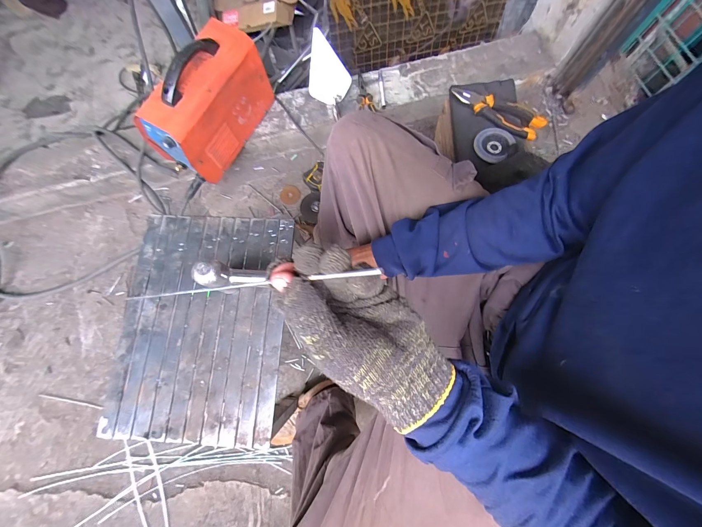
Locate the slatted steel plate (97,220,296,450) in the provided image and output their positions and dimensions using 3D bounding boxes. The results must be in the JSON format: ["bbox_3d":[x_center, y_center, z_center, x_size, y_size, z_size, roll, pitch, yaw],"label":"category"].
[{"bbox_3d":[-0.232,0.089,0.465,0.250,0.013,0.340,3,75,2],"label":"slatted steel plate"}]

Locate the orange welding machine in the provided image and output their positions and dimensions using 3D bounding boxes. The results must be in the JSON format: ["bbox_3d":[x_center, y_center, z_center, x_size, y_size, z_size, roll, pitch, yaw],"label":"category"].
[{"bbox_3d":[-0.370,-0.414,0.761,0.154,0.219,0.319,30,78,9],"label":"orange welding machine"}]

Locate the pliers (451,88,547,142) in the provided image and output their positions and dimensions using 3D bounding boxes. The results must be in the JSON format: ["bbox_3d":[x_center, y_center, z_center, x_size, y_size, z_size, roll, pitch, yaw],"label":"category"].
[{"bbox_3d":[0.300,-0.311,0.609,0.191,0.031,0.057,28,78,9],"label":"pliers"}]

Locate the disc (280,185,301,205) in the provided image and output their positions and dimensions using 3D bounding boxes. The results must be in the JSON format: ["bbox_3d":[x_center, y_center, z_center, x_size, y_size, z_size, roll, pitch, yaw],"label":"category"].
[{"bbox_3d":[-0.191,-0.215,0.935,0.064,0.009,0.061,0,75,2],"label":"disc"}]

